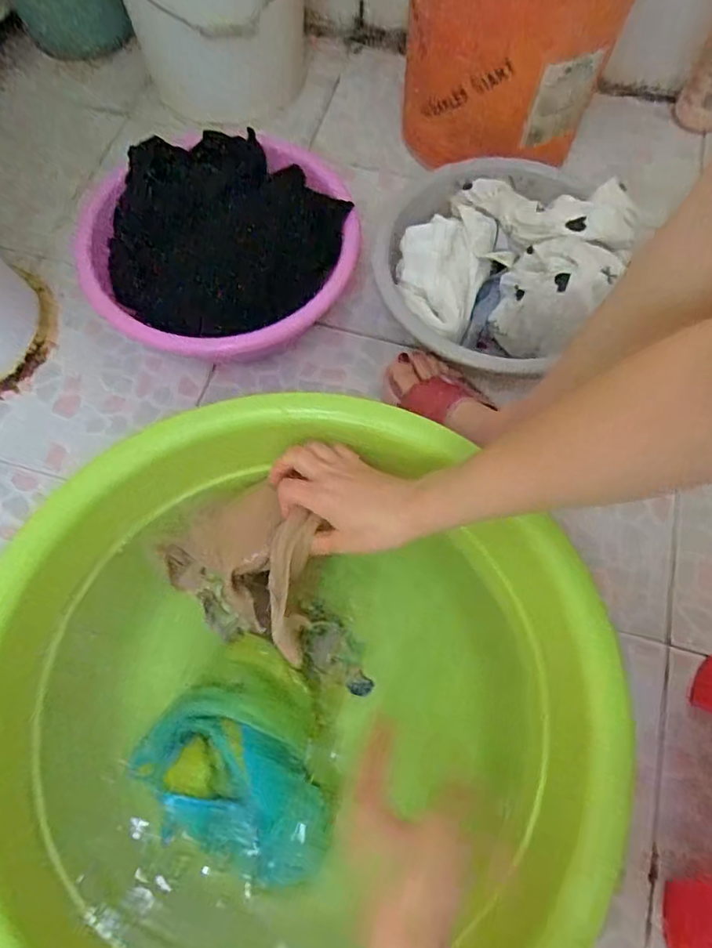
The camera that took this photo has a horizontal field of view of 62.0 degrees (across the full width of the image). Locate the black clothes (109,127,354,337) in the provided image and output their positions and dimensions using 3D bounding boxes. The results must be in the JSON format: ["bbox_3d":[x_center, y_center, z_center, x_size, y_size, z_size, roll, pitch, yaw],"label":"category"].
[{"bbox_3d":[-0.160,-0.288,0.741,0.284,0.151,0.183,-17,69,-9],"label":"black clothes"}]

